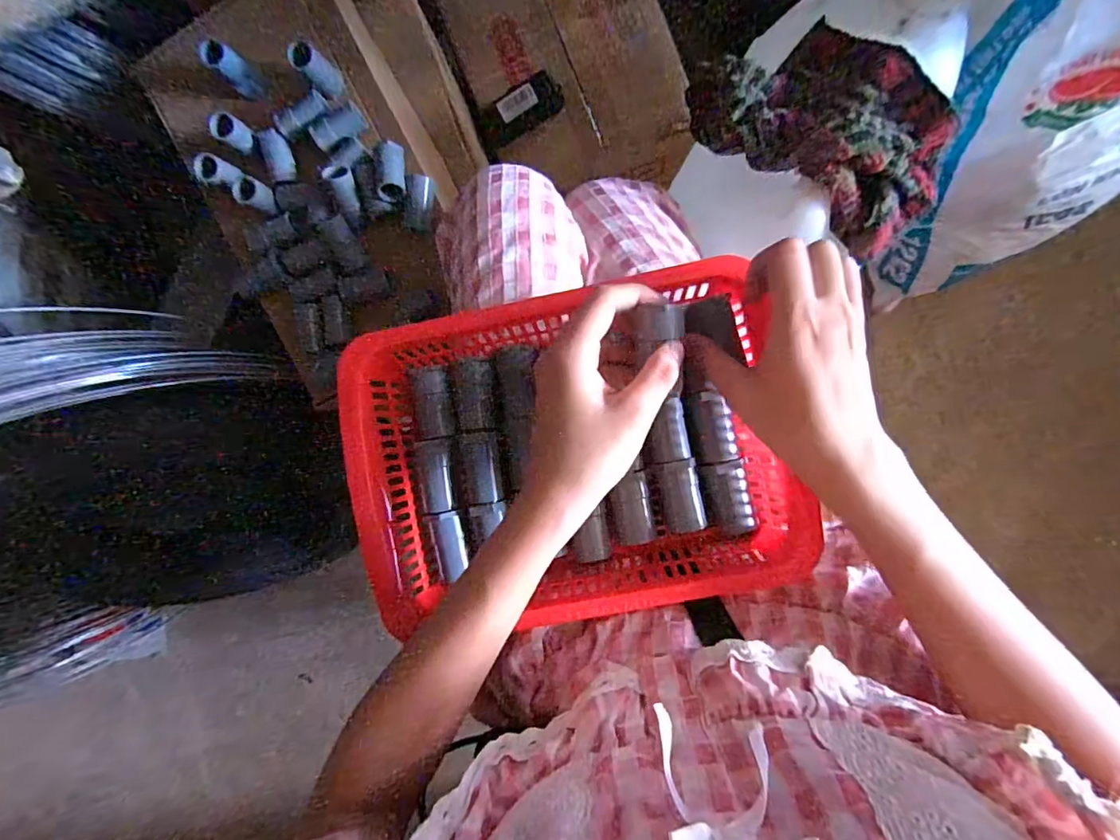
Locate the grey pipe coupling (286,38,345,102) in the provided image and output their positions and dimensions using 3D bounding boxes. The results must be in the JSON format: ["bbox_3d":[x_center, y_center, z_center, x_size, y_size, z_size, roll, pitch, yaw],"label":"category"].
[{"bbox_3d":[-0.238,-0.346,0.493,0.028,0.054,0.029,1,96,6],"label":"grey pipe coupling"}]

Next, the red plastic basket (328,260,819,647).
[{"bbox_3d":[0.007,0.023,0.330,0.268,0.059,0.215,-12,94,7],"label":"red plastic basket"}]

